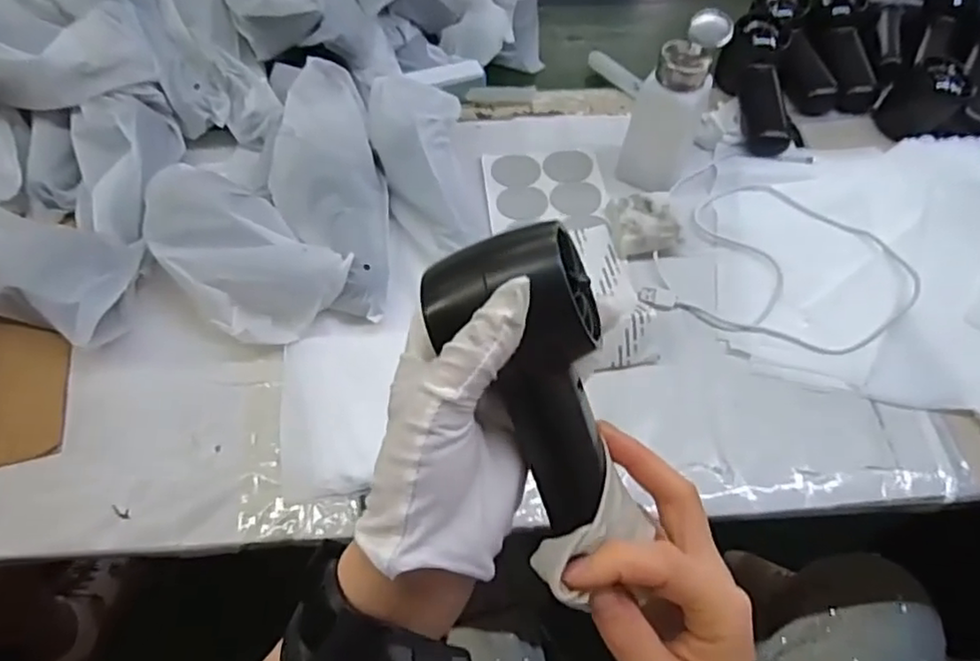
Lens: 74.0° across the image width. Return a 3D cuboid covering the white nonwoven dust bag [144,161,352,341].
[{"bbox_3d":[-0.183,-0.054,0.485,0.138,0.080,0.095,34,62,20],"label":"white nonwoven dust bag"}]

